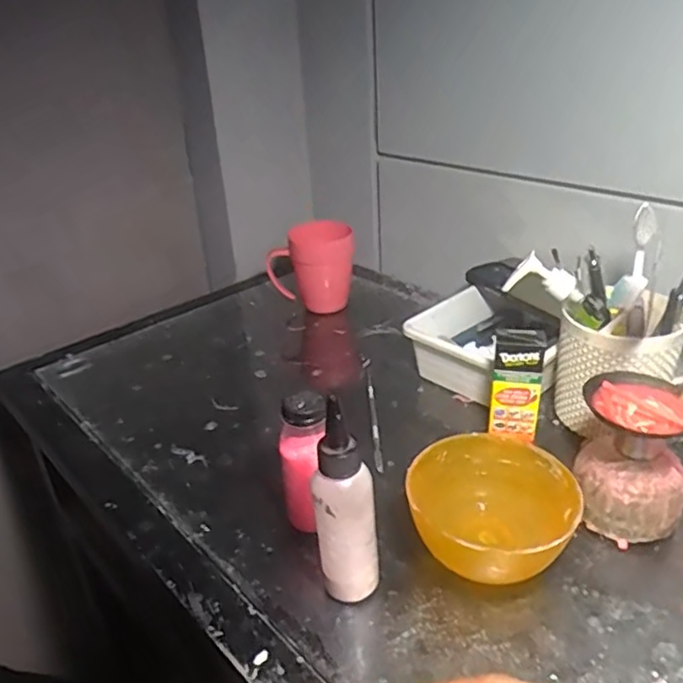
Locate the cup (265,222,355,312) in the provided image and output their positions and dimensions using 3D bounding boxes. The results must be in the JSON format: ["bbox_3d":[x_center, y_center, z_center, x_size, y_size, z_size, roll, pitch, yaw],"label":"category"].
[{"bbox_3d":[-0.038,-0.089,0.771,0.106,0.112,0.083,-7,31,-4],"label":"cup"}]

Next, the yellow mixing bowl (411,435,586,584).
[{"bbox_3d":[0.104,0.121,0.431,0.108,0.063,0.105,-3,30,2],"label":"yellow mixing bowl"}]

